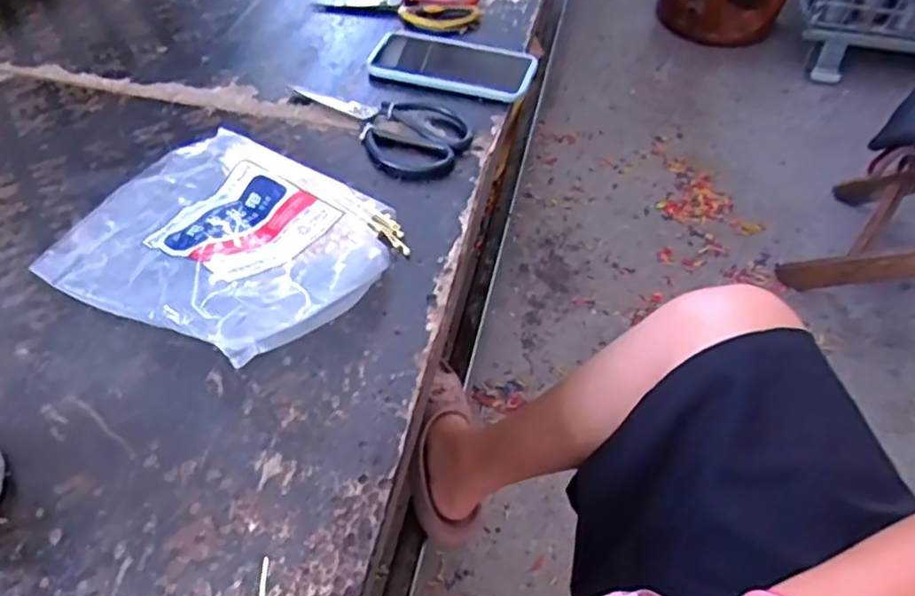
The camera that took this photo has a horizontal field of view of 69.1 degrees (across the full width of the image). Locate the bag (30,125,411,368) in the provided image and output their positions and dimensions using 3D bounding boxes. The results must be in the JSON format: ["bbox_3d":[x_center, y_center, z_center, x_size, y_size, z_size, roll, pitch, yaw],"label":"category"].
[{"bbox_3d":[-0.182,-0.057,0.518,0.248,0.063,0.198,26,55,18],"label":"bag"}]

